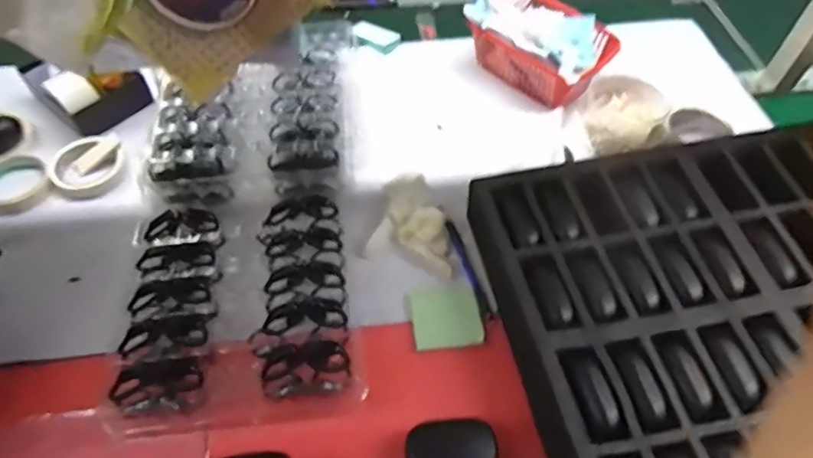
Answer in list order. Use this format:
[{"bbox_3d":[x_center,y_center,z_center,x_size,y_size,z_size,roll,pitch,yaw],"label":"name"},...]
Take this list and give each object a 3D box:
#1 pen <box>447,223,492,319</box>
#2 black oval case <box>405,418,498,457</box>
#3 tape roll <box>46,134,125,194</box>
[{"bbox_3d":[0.077,0.048,0.654,0.013,0.011,0.137,-14,56,-12],"label":"pen"},{"bbox_3d":[0.043,0.215,0.520,0.084,0.027,0.055,-1,55,-2],"label":"black oval case"},{"bbox_3d":[-0.441,-0.091,0.745,0.093,0.026,0.087,1,54,-1],"label":"tape roll"}]

